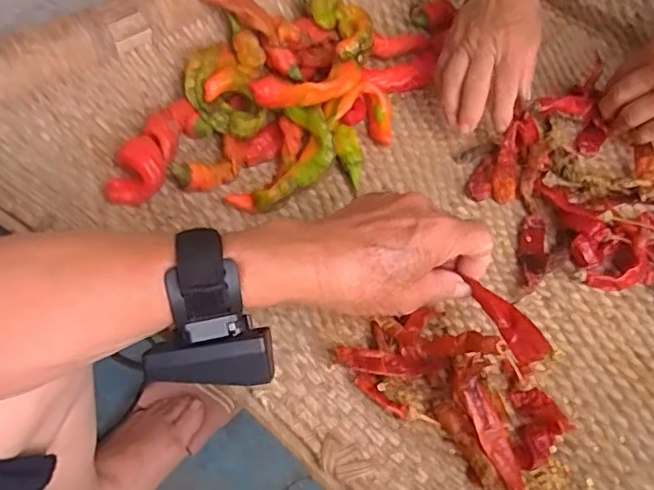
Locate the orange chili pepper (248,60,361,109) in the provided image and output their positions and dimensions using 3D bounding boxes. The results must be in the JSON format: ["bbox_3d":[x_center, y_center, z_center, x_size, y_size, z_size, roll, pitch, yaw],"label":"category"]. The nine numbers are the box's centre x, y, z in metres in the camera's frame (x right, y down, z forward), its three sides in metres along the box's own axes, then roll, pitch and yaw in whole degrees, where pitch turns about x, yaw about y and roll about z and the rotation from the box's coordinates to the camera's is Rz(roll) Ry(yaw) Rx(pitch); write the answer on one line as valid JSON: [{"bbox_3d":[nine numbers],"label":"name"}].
[{"bbox_3d":[-0.015,-0.129,0.494,0.118,0.032,0.021,-22,57,-35],"label":"orange chili pepper"}]

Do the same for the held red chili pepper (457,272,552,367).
[{"bbox_3d":[0.109,0.046,0.363,0.019,0.011,0.063,-19,48,-18],"label":"held red chili pepper"}]

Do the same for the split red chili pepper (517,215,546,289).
[{"bbox_3d":[0.160,0.005,0.467,0.020,0.008,0.071,11,54,4],"label":"split red chili pepper"}]

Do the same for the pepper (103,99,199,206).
[{"bbox_3d":[-0.133,-0.074,0.454,0.038,0.035,0.098,14,54,6],"label":"pepper"}]

